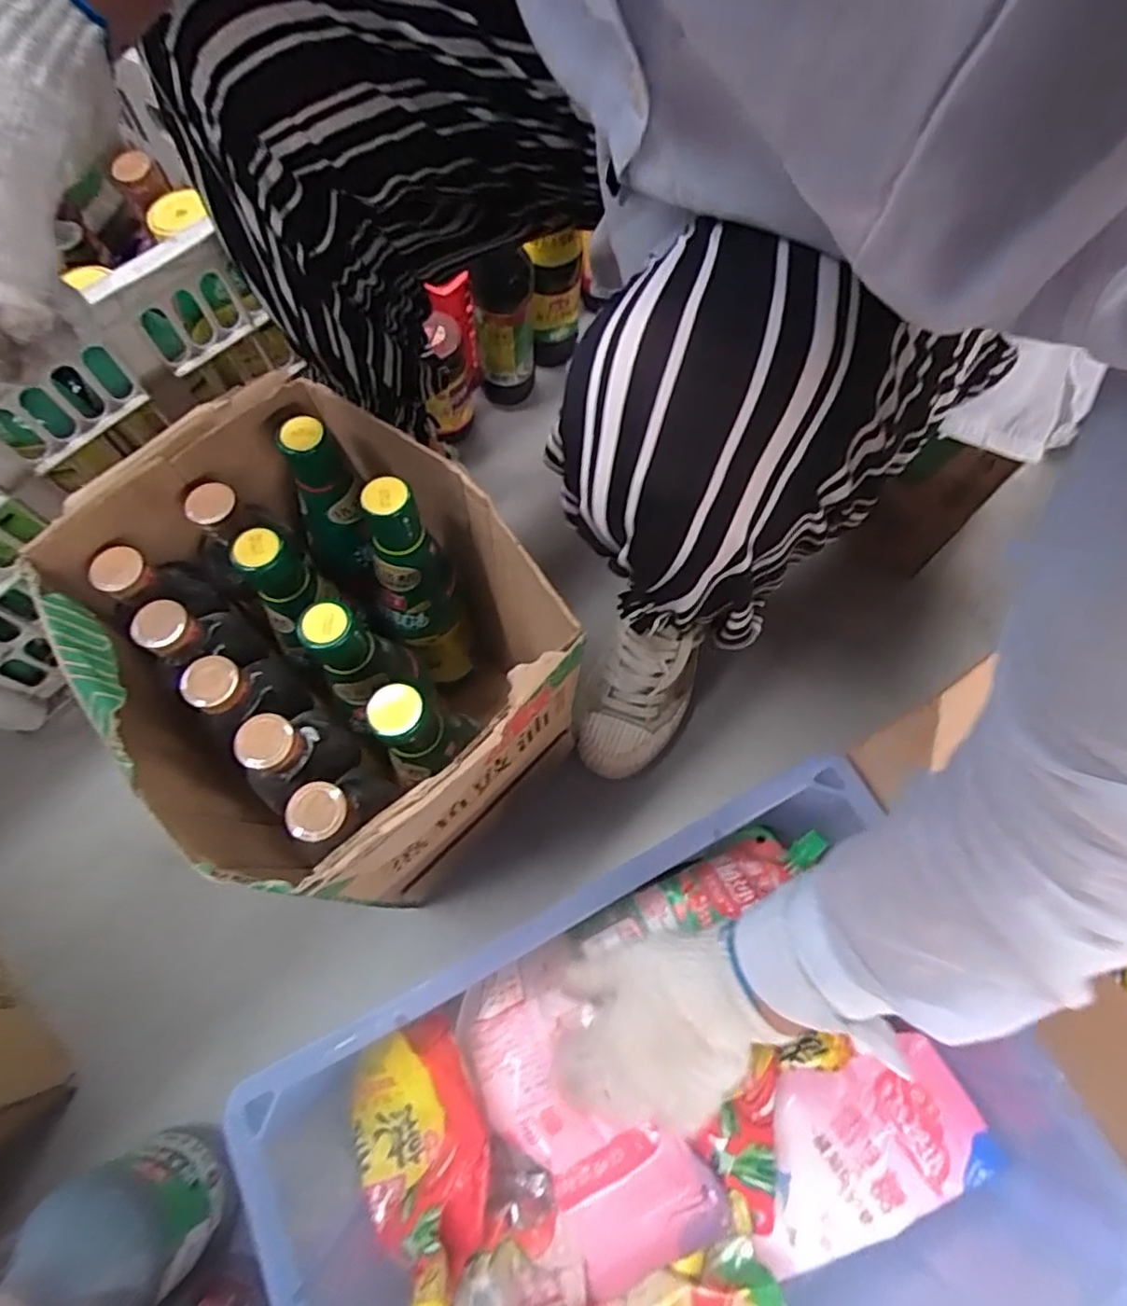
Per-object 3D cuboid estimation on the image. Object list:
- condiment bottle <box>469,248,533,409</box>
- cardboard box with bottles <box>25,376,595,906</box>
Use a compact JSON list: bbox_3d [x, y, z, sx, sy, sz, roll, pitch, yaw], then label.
[{"bbox_3d":[-0.063,-0.338,0.692,0.063,0.187,0.051,-9,69,-4],"label":"condiment bottle"},{"bbox_3d":[-0.156,0.006,0.489,0.248,0.239,0.289,-41,75,-15],"label":"cardboard box with bottles"}]

